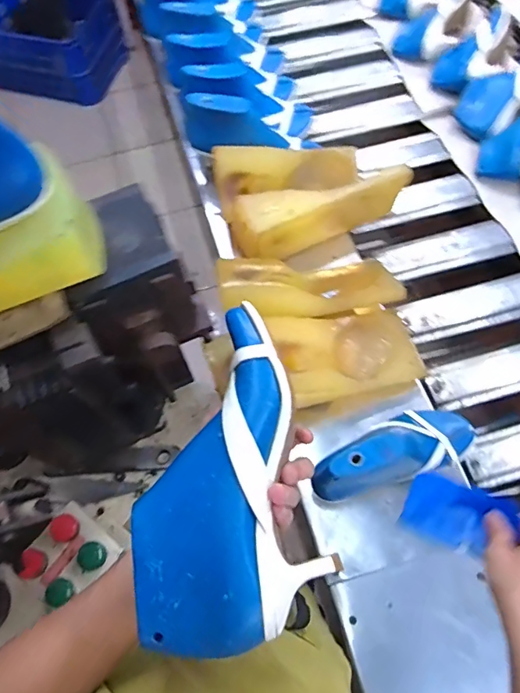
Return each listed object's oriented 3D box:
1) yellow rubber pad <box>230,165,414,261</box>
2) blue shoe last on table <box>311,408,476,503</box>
[{"bbox_3d":[0.106,-0.245,0.860,0.313,0.117,0.074,-23,66,-7],"label":"yellow rubber pad"},{"bbox_3d":[0.196,0.146,0.675,0.267,0.102,0.091,-11,62,-32],"label":"blue shoe last on table"}]

